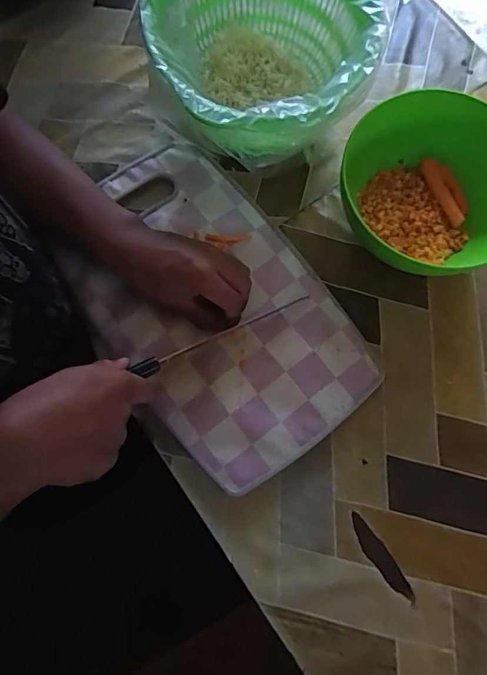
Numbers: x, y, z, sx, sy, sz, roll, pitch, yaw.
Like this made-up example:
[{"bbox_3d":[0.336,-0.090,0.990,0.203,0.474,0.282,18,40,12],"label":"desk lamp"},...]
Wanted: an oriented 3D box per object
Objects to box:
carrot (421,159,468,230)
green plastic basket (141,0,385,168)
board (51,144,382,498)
[{"bbox_3d":[0.219,-0.159,0.489,0.021,0.015,0.079,-23,79,-6],"label":"carrot"},{"bbox_3d":[0.018,-0.283,0.474,0.209,0.119,0.218,0,78,-1],"label":"green plastic basket"},{"bbox_3d":[-0.038,-0.031,0.473,0.217,0.017,0.344,-40,81,-8],"label":"board"}]

